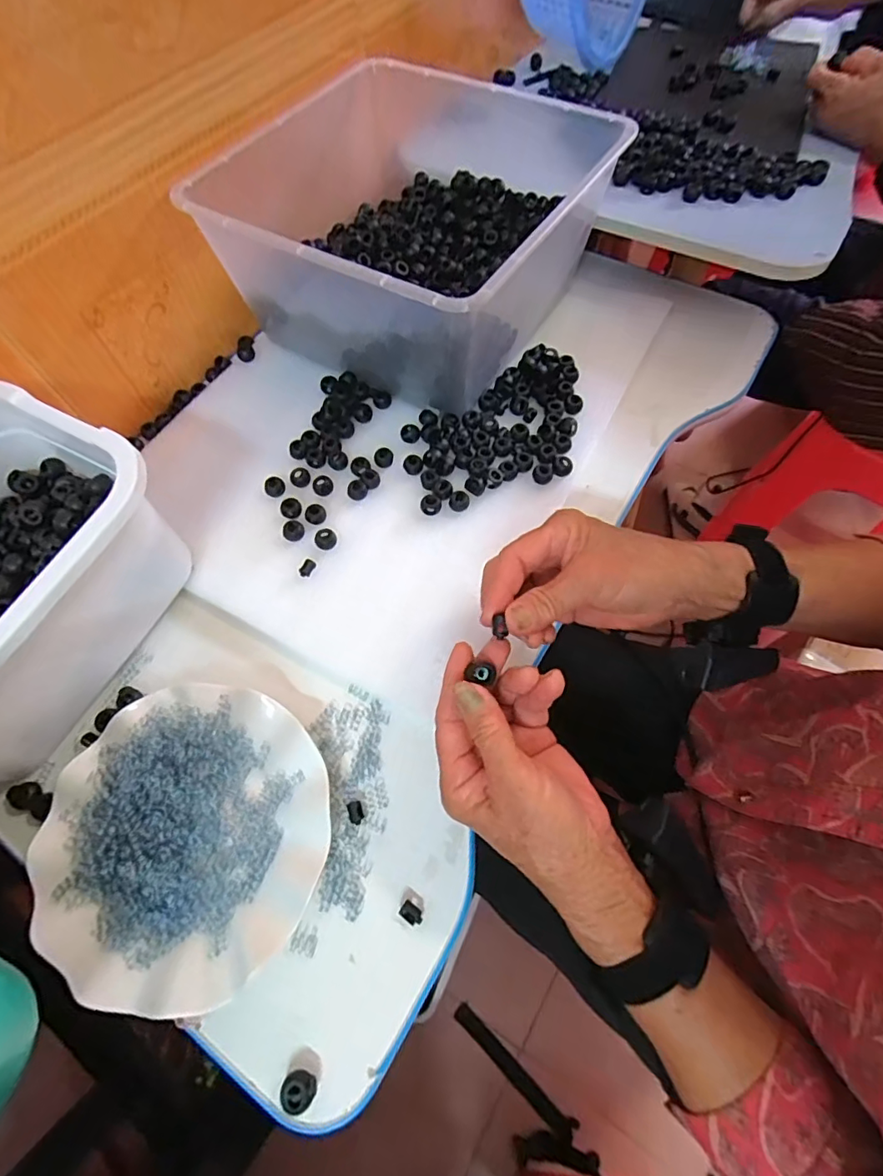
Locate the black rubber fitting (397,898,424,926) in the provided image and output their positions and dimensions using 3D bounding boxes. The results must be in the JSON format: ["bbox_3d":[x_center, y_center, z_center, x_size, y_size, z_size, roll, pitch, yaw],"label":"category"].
[{"bbox_3d":[-0.019,0.202,0.318,0.015,0.005,0.010,31,68,16],"label":"black rubber fitting"}]

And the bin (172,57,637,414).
[{"bbox_3d":[-0.014,-0.365,0.503,0.295,0.134,0.356,29,68,15],"label":"bin"}]

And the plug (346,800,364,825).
[{"bbox_3d":[-0.058,0.151,0.343,0.010,0.004,0.015,-18,64,-7],"label":"plug"}]

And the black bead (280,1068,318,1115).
[{"bbox_3d":[-0.079,0.276,0.281,0.018,0.011,0.017,-1,63,2],"label":"black bead"}]

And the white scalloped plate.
[{"bbox_3d":[-0.164,0.155,0.329,0.178,0.017,0.178,-3,63,0],"label":"white scalloped plate"}]

